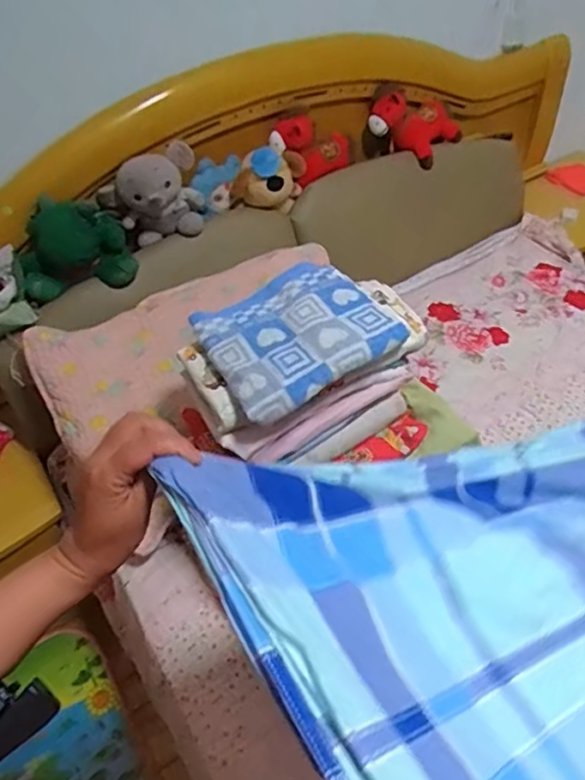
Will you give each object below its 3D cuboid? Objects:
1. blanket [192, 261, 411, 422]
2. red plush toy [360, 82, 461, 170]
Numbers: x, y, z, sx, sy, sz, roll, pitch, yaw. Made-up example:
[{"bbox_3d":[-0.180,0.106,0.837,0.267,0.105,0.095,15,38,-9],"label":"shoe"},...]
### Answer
[{"bbox_3d":[0.002,-0.090,0.901,0.251,0.059,0.236,-25,48,-18],"label":"blanket"},{"bbox_3d":[0.312,-0.703,1.622,0.277,0.185,0.081,-15,45,-9],"label":"red plush toy"}]

